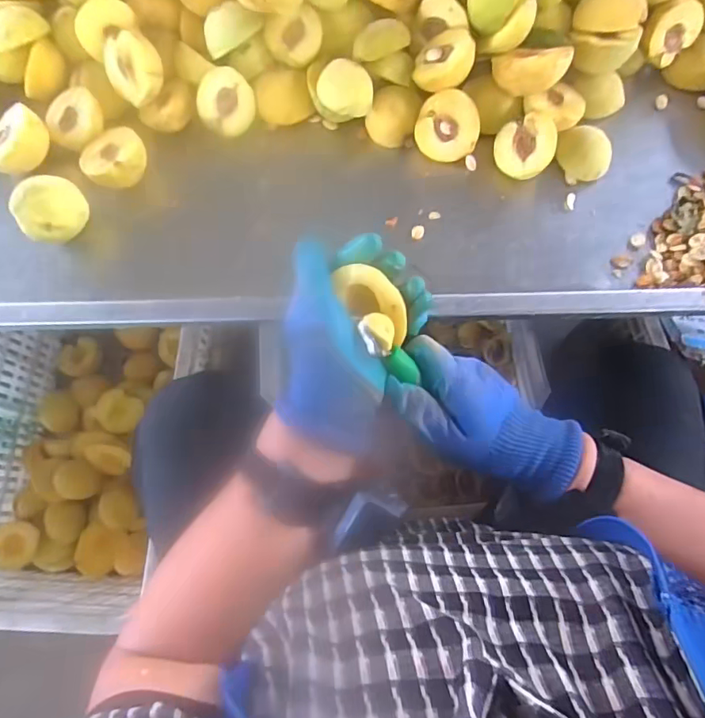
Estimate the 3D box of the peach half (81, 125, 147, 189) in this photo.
[{"bbox_3d":[-0.263,-0.224,0.540,0.067,0.027,0.073,0,74,1],"label":"peach half"}]

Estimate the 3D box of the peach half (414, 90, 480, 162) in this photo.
[{"bbox_3d":[0.104,-0.257,0.545,0.066,0.027,0.067,-16,116,19],"label":"peach half"}]

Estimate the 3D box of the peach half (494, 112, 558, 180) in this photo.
[{"bbox_3d":[0.187,-0.230,0.532,0.061,0.029,0.057,-2,104,23],"label":"peach half"}]

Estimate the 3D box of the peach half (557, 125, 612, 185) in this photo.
[{"bbox_3d":[0.255,-0.225,0.538,0.053,0.025,0.056,0,74,1],"label":"peach half"}]

